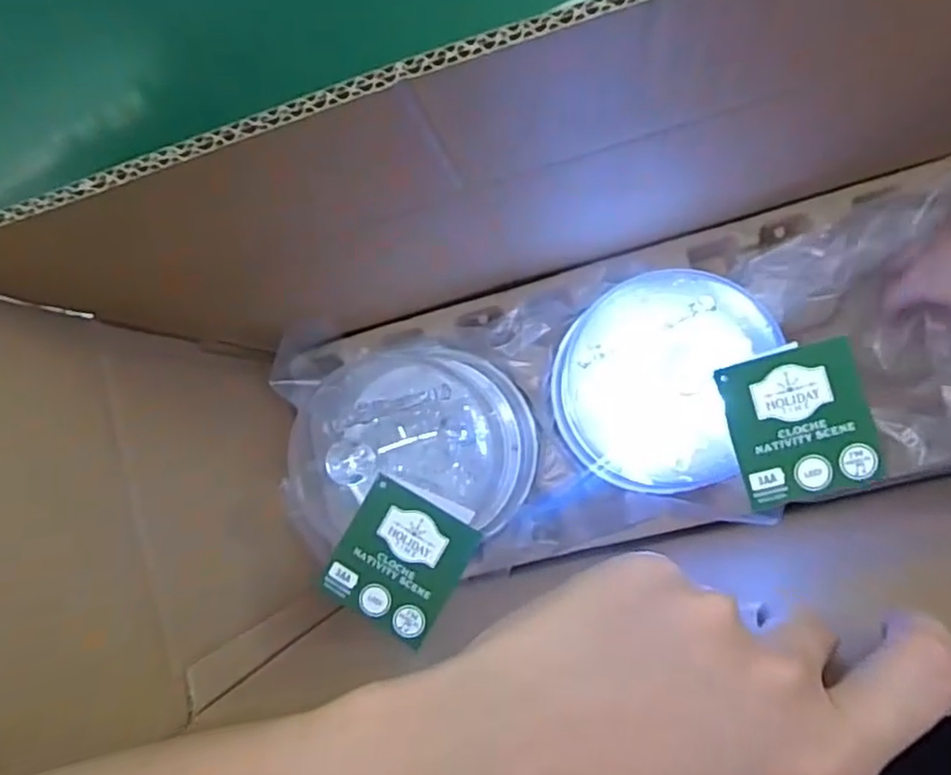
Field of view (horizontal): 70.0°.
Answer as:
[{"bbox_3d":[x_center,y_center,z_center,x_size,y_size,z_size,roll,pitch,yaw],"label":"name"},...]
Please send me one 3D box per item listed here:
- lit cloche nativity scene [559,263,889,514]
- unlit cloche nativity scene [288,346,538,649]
[{"bbox_3d":[0.119,-0.004,0.409,0.129,0.163,0.141,0,88,8],"label":"lit cloche nativity scene"},{"bbox_3d":[-0.047,0.042,0.435,0.156,0.162,0.145,23,92,8],"label":"unlit cloche nativity scene"}]

